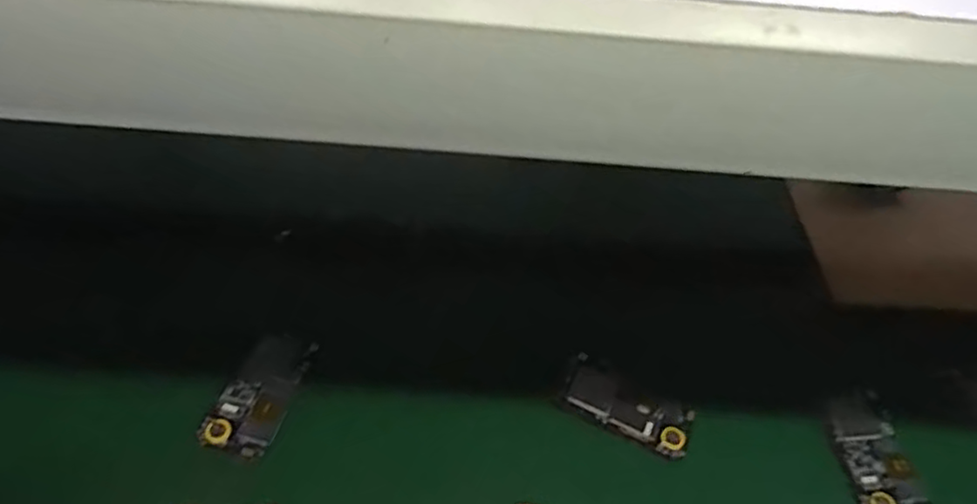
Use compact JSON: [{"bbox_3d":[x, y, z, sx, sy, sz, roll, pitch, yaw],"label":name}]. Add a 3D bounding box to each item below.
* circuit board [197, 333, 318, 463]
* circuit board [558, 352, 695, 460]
[{"bbox_3d":[-0.208,0.128,0.625,0.062,0.017,0.123,11,50,13],"label":"circuit board"},{"bbox_3d":[0.131,0.147,0.644,0.122,0.016,0.061,24,54,22],"label":"circuit board"}]

